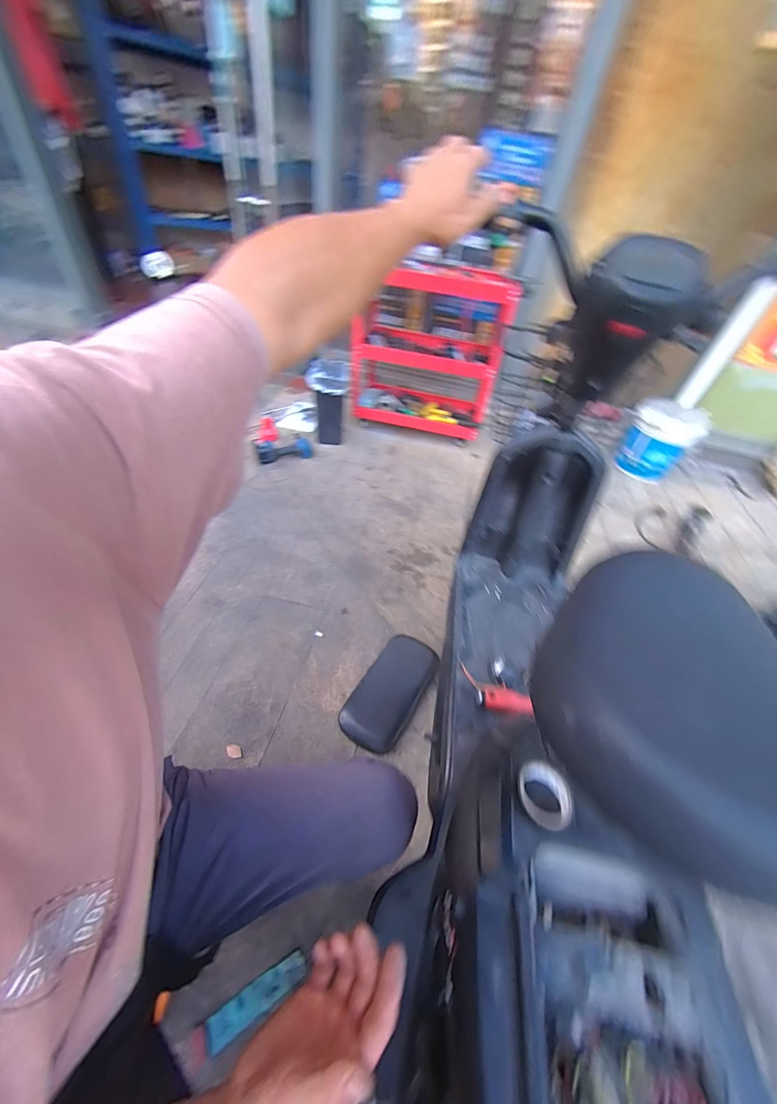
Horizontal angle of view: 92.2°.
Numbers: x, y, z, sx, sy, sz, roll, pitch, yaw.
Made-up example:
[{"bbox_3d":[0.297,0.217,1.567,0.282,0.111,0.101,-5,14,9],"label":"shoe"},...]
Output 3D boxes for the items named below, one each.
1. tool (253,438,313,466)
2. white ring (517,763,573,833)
[{"bbox_3d":[-0.472,-0.472,1.694,0.254,0.077,0.121,-12,49,-21],"label":"tool"},{"bbox_3d":[0.161,0.251,0.386,0.051,0.013,0.056,5,45,-5],"label":"white ring"}]

